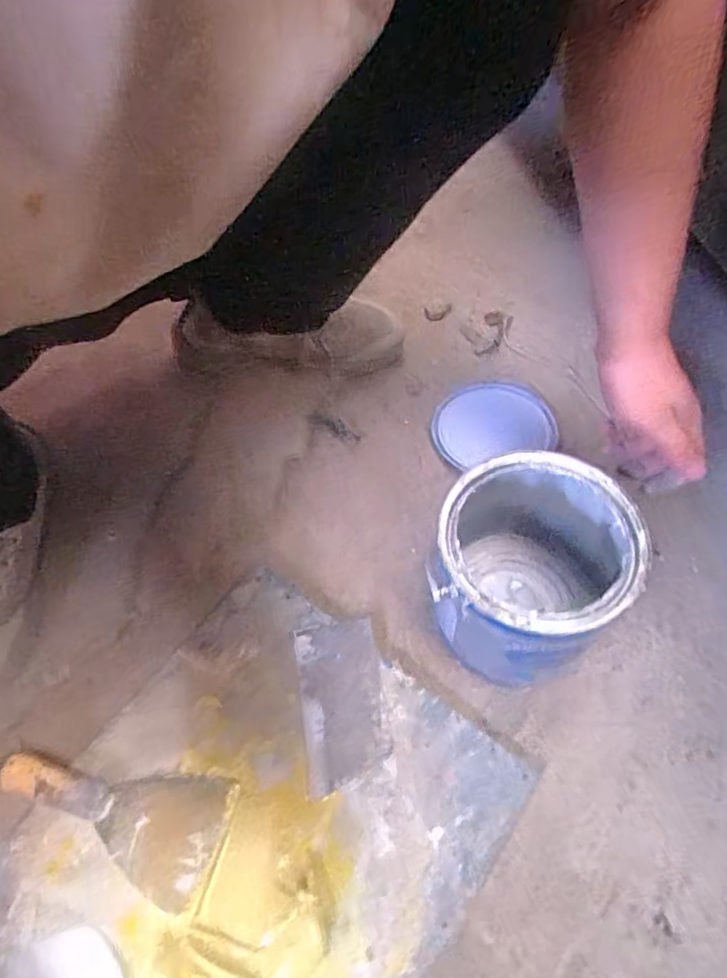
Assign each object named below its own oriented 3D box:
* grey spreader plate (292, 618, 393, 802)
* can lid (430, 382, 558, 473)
[{"bbox_3d":[-0.020,0.189,0.496,0.074,0.004,0.140,-7,58,-6],"label":"grey spreader plate"},{"bbox_3d":[0.154,-0.085,0.678,0.142,0.029,0.129,-11,59,-8],"label":"can lid"}]

